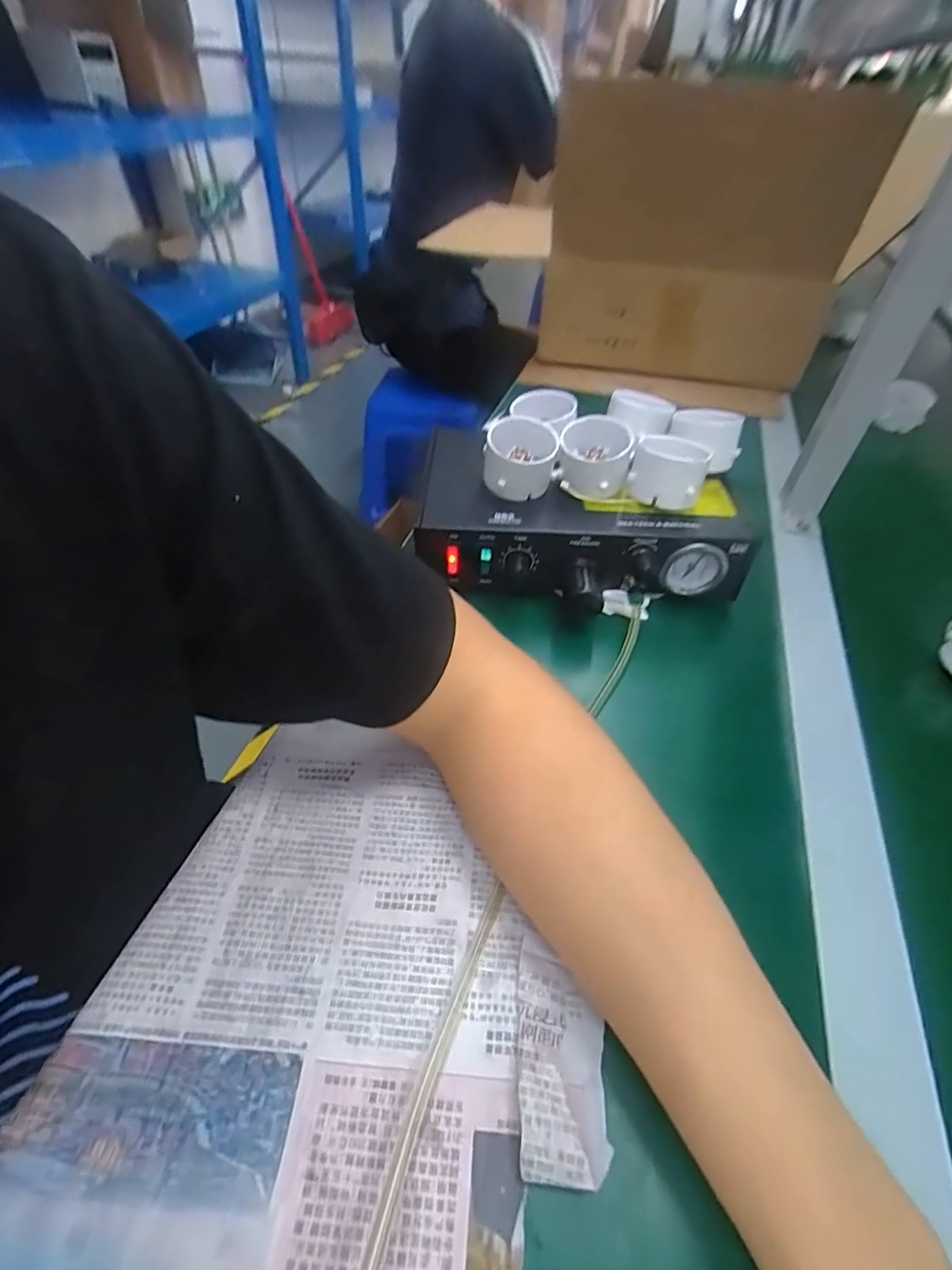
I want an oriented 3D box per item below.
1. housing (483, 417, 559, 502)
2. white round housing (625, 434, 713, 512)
[{"bbox_3d":[0.032,-0.125,0.409,0.049,0.041,0.052,9,46,5],"label":"housing"},{"bbox_3d":[0.135,-0.116,0.401,0.049,0.036,0.048,2,45,-2],"label":"white round housing"}]

